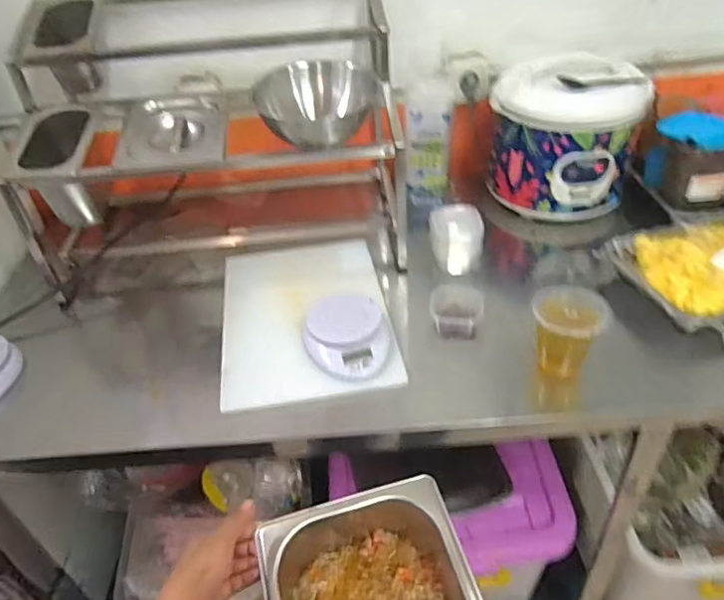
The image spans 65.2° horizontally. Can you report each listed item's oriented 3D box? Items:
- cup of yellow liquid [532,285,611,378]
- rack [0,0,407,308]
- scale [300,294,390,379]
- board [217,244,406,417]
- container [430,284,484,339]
[{"bbox_3d":[0.270,0.048,0.759,0.087,0.102,0.091,-3,40,2],"label":"cup of yellow liquid"},{"bbox_3d":[-0.248,-0.291,0.979,0.584,0.391,0.387,-6,40,-2],"label":"rack"},{"bbox_3d":[-0.021,0.050,0.798,0.116,0.041,0.129,-9,40,-5],"label":"scale"},{"bbox_3d":[-0.087,0.019,0.871,0.248,0.019,0.342,-9,40,-5],"label":"board"},{"bbox_3d":[0.140,0.017,0.846,0.076,0.060,0.066,6,41,12],"label":"container"}]

